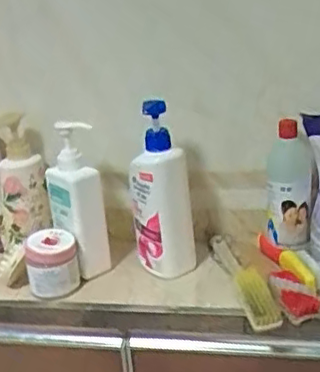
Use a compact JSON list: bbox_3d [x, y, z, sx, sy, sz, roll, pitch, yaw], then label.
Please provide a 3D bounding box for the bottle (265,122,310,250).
[{"bbox_3d":[0.181,0.000,0.874,0.058,0.167,0.063,-2,22,10],"label":"bottle"}]

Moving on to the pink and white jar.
[{"bbox_3d":[-0.149,0.110,0.862,0.068,0.078,0.060,-9,22,-9],"label":"pink and white jar"}]

